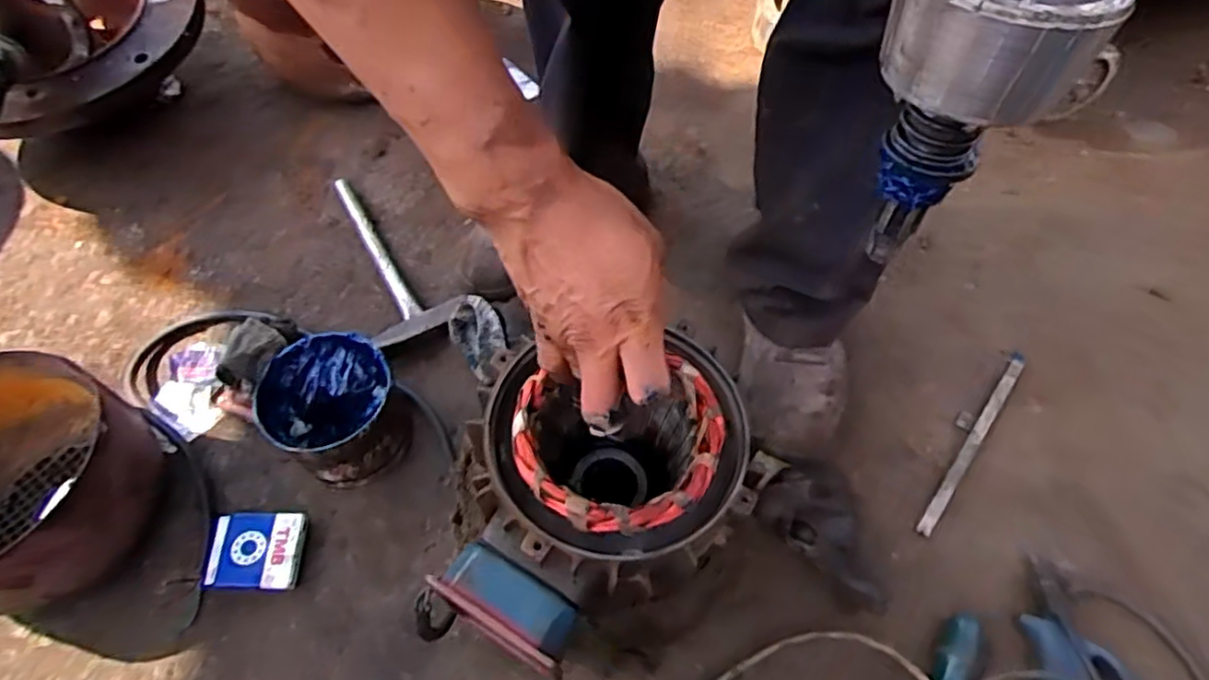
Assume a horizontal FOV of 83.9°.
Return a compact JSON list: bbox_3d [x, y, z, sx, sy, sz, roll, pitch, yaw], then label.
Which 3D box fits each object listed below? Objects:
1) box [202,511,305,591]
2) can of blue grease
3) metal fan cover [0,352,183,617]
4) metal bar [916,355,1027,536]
[{"bbox_3d":[-0.321,0.194,0.620,0.081,0.028,0.068,1,59,2],"label":"box"},{"bbox_3d":[-0.258,0.068,0.658,0.112,0.109,0.124,-37,69,-19],"label":"can of blue grease"},{"bbox_3d":[-0.518,0.131,0.601,0.197,0.135,0.200,20,63,9],"label":"metal fan cover"},{"bbox_3d":[0.383,0.102,0.696,0.014,0.013,0.248,34,66,19],"label":"metal bar"}]

